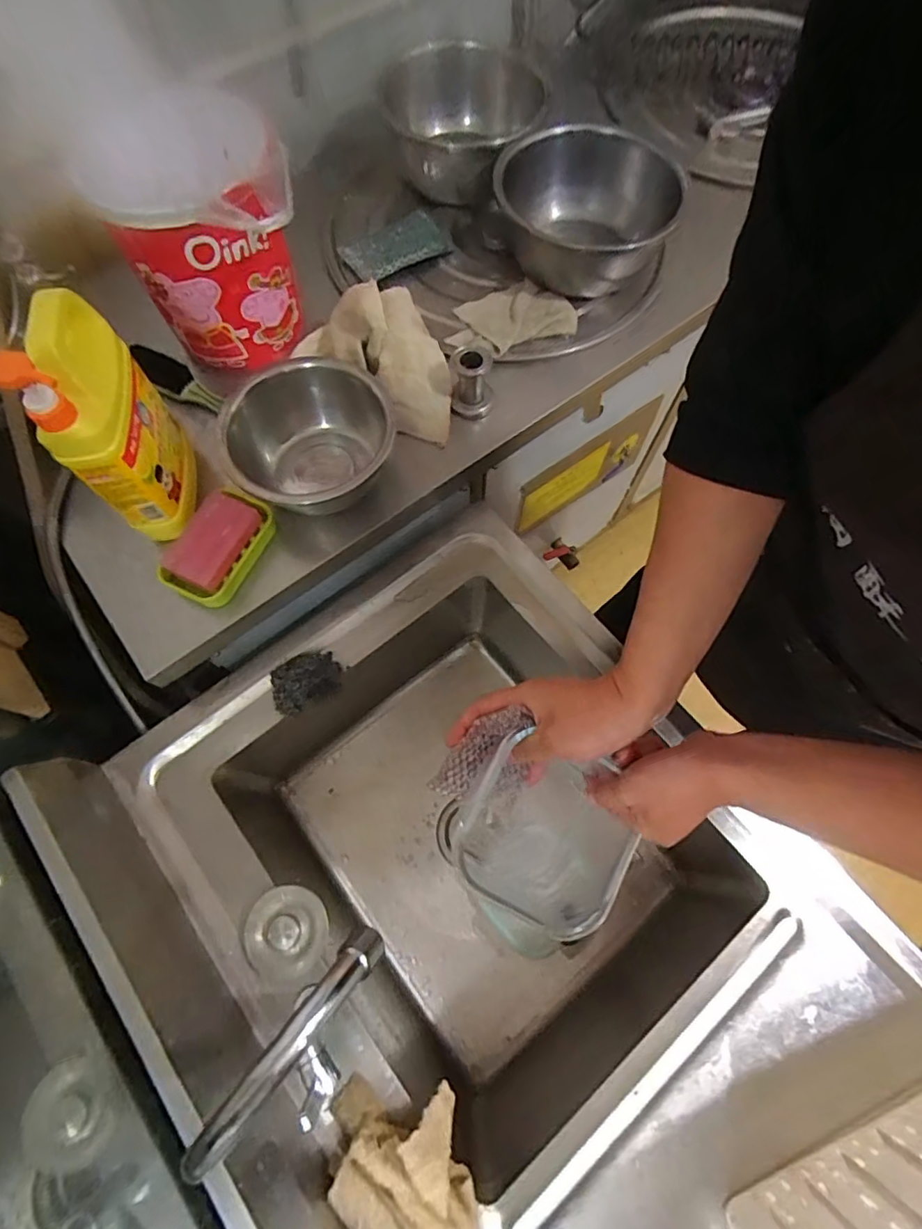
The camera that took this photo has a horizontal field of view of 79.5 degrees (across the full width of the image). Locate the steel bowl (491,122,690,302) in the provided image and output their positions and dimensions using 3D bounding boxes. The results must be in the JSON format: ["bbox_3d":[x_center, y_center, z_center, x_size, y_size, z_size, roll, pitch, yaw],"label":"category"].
[{"bbox_3d":[0.165,-0.524,0.741,0.206,0.146,0.221,0,69,0],"label":"steel bowl"}]

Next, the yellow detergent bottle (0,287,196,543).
[{"bbox_3d":[-0.343,-0.192,0.546,0.074,0.226,0.139,-17,70,-6],"label":"yellow detergent bottle"}]

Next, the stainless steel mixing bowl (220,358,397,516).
[{"bbox_3d":[-0.168,-0.195,0.646,0.182,0.103,0.181,0,69,0],"label":"stainless steel mixing bowl"}]

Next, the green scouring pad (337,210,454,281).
[{"bbox_3d":[-0.094,-0.518,0.777,0.145,0.019,0.061,-30,103,-11],"label":"green scouring pad"}]

